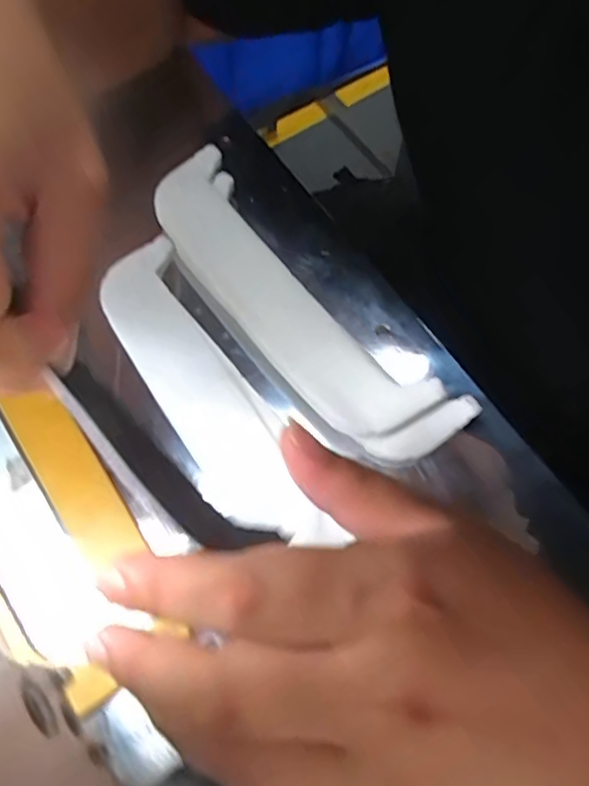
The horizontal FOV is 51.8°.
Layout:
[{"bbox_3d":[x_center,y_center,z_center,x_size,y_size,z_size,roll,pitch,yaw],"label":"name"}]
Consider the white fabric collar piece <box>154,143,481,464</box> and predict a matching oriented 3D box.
[{"bbox_3d":[-0.002,-0.046,0.325,0.056,0.021,0.208,-37,73,-14],"label":"white fabric collar piece"}]

